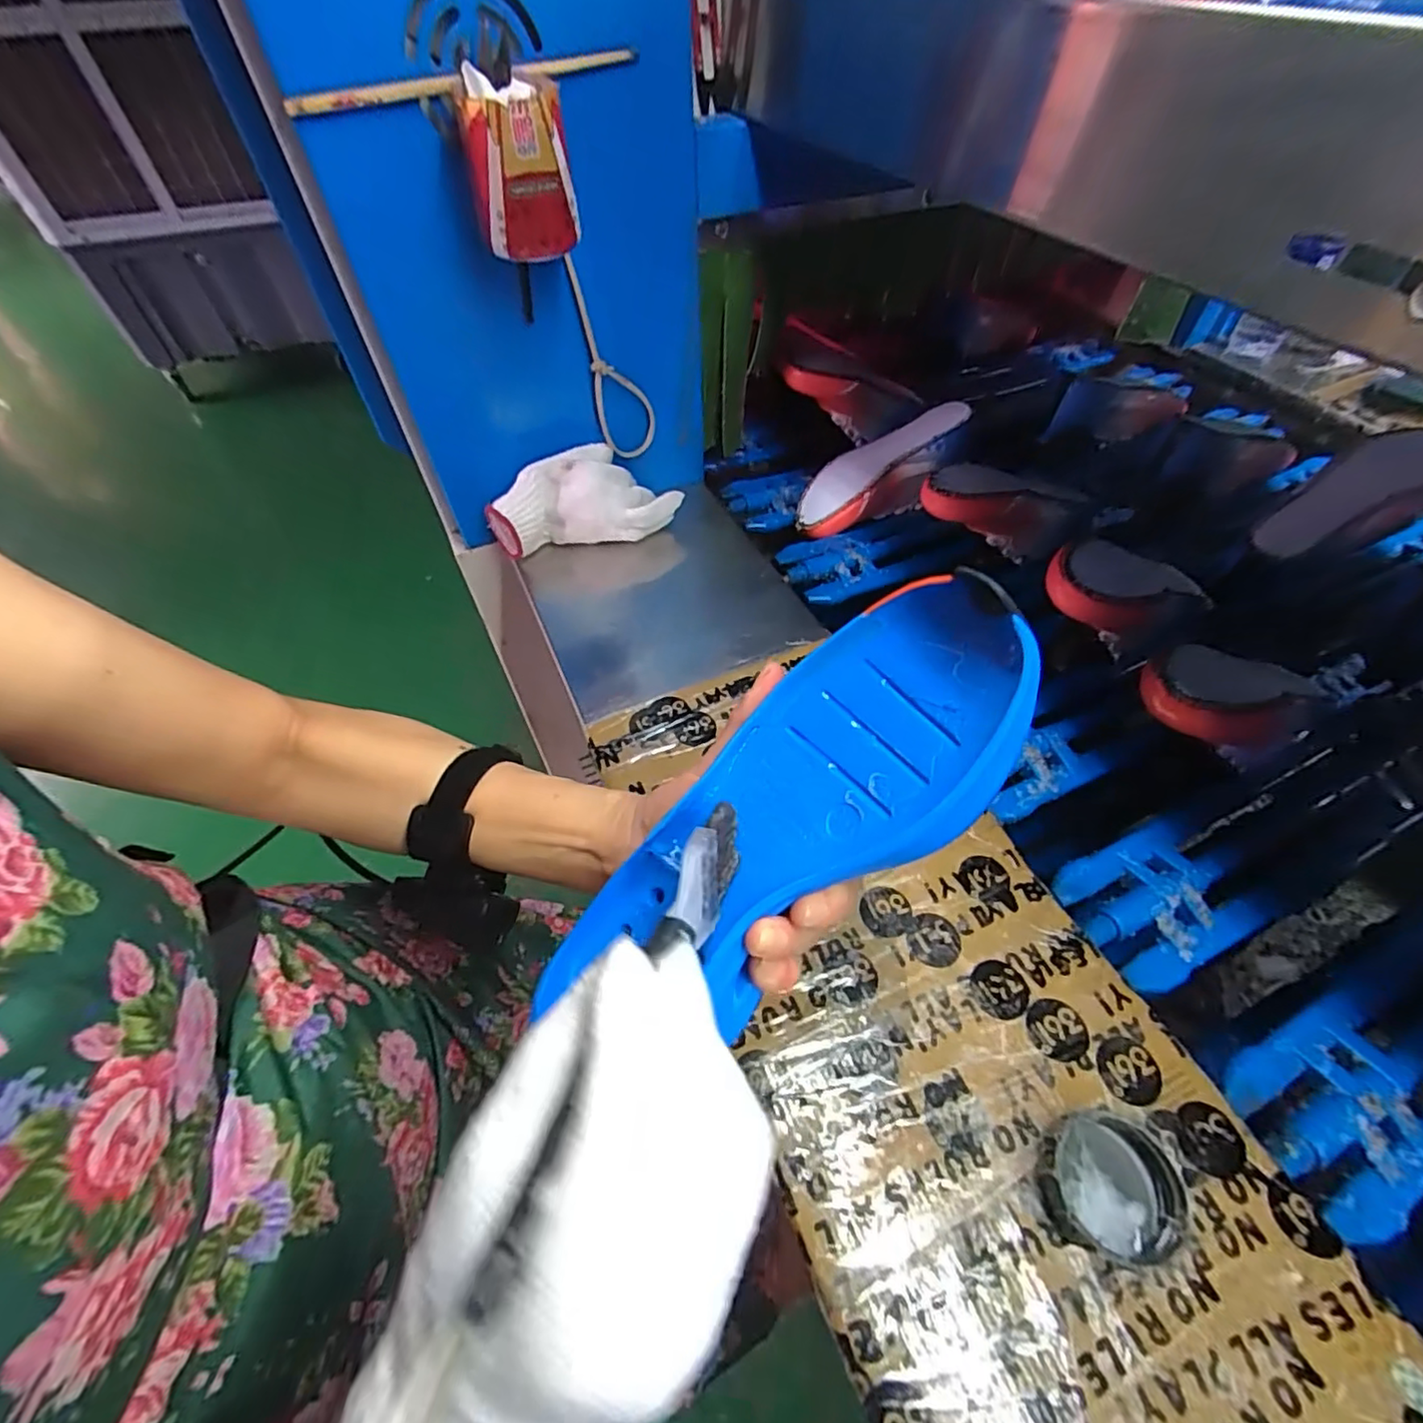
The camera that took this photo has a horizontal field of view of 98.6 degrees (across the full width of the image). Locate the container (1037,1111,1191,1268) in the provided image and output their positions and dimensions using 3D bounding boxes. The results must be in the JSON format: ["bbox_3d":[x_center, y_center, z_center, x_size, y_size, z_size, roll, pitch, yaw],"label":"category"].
[{"bbox_3d":[0.202,0.239,0.310,0.062,0.019,0.059,-1,53,1],"label":"container"}]

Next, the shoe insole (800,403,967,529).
[{"bbox_3d":[0.189,-0.288,0.702,0.221,0.019,0.072,-33,57,3],"label":"shoe insole"}]

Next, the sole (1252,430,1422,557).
[{"bbox_3d":[0.634,-0.219,0.608,0.200,0.023,0.070,-30,55,7],"label":"sole"}]

